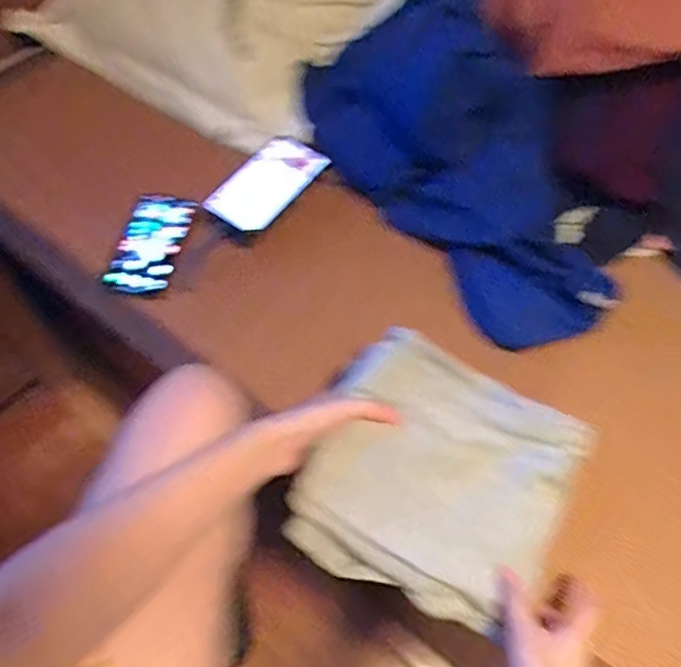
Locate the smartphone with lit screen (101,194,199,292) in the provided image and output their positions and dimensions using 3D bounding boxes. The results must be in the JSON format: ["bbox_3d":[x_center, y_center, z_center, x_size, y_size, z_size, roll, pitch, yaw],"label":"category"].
[{"bbox_3d":[-0.237,-0.116,0.744,0.072,0.014,0.150,15,63,-5],"label":"smartphone with lit screen"}]

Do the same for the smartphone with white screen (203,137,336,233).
[{"bbox_3d":[-0.092,-0.198,0.762,0.087,0.012,0.161,36,68,9],"label":"smartphone with white screen"}]

